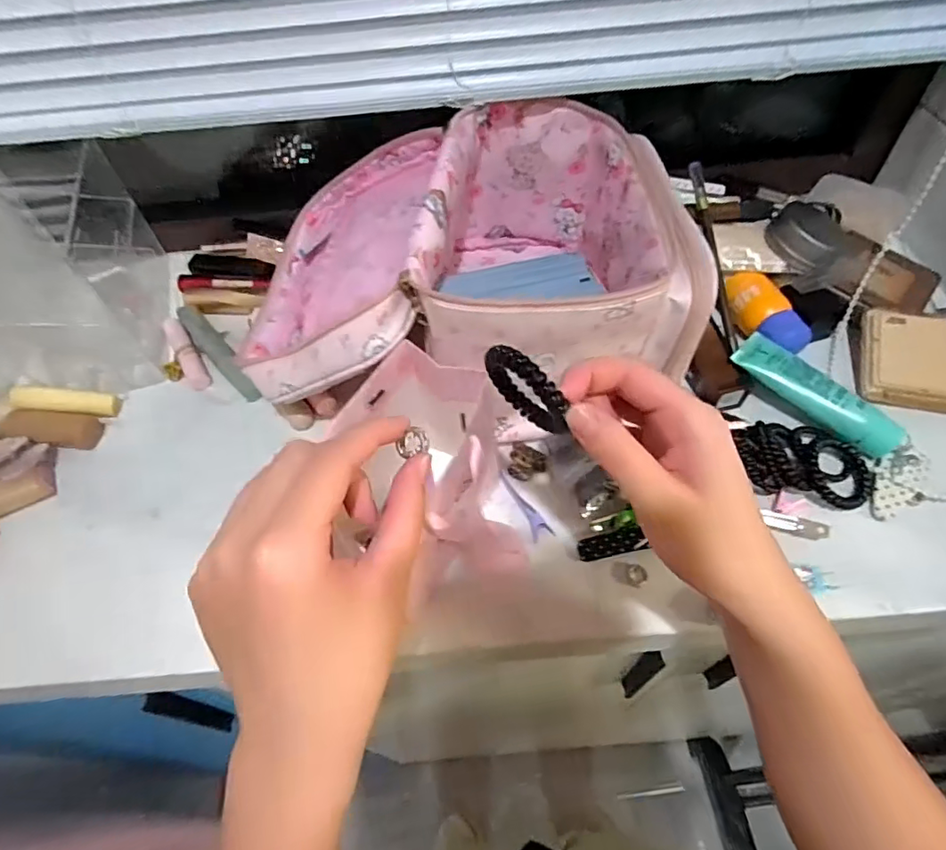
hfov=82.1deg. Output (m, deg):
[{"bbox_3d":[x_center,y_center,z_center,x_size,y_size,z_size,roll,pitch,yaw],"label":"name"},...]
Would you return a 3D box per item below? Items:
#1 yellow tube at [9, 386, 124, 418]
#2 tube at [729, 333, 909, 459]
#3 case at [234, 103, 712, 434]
[{"bbox_3d":[-0.327,-0.019,0.435,0.074,0.016,0.025,6,53,-17],"label":"yellow tube"},{"bbox_3d":[0.249,-0.022,0.397,0.044,0.024,0.121,-35,60,-19],"label":"tube"},{"bbox_3d":[-0.018,-0.125,0.429,0.315,0.135,0.251,-6,55,-1],"label":"case"}]

